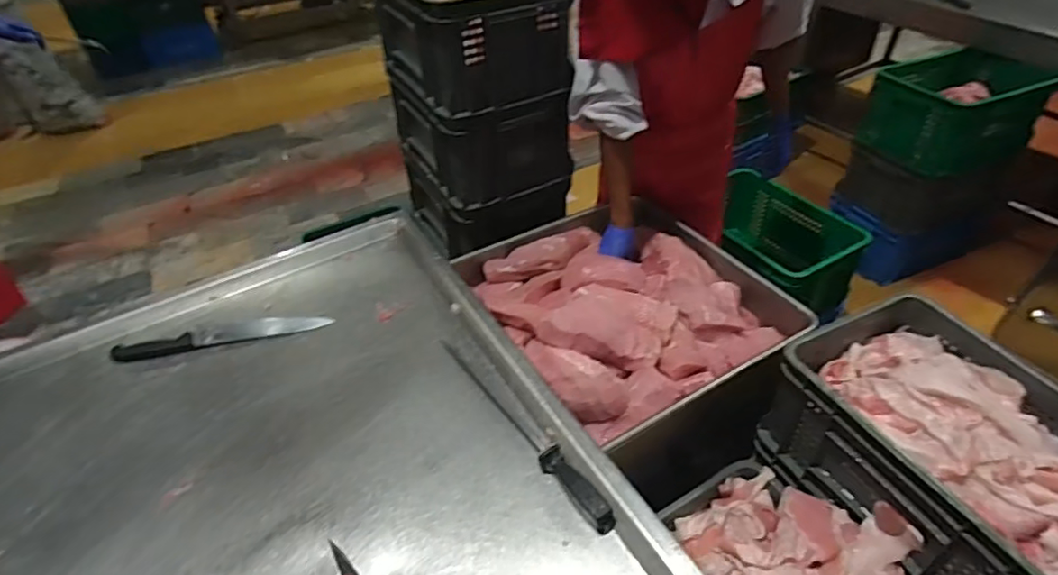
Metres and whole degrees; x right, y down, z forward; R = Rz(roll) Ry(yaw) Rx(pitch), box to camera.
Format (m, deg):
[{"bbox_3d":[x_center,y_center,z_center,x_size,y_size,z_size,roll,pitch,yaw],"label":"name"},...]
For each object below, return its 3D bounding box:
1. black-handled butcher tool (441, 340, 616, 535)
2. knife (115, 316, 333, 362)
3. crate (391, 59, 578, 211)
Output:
[{"bbox_3d":[-0.017,0.188,0.828,0.031,0.040,0.395,-27,47,-25],"label":"black-handled butcher tool"},{"bbox_3d":[-0.542,0.084,1.031,0.357,0.024,0.057,-12,43,-11],"label":"knife"},{"bbox_3d":[-0.139,-0.446,1.590,0.333,0.259,0.427,-23,45,-21],"label":"crate"}]

